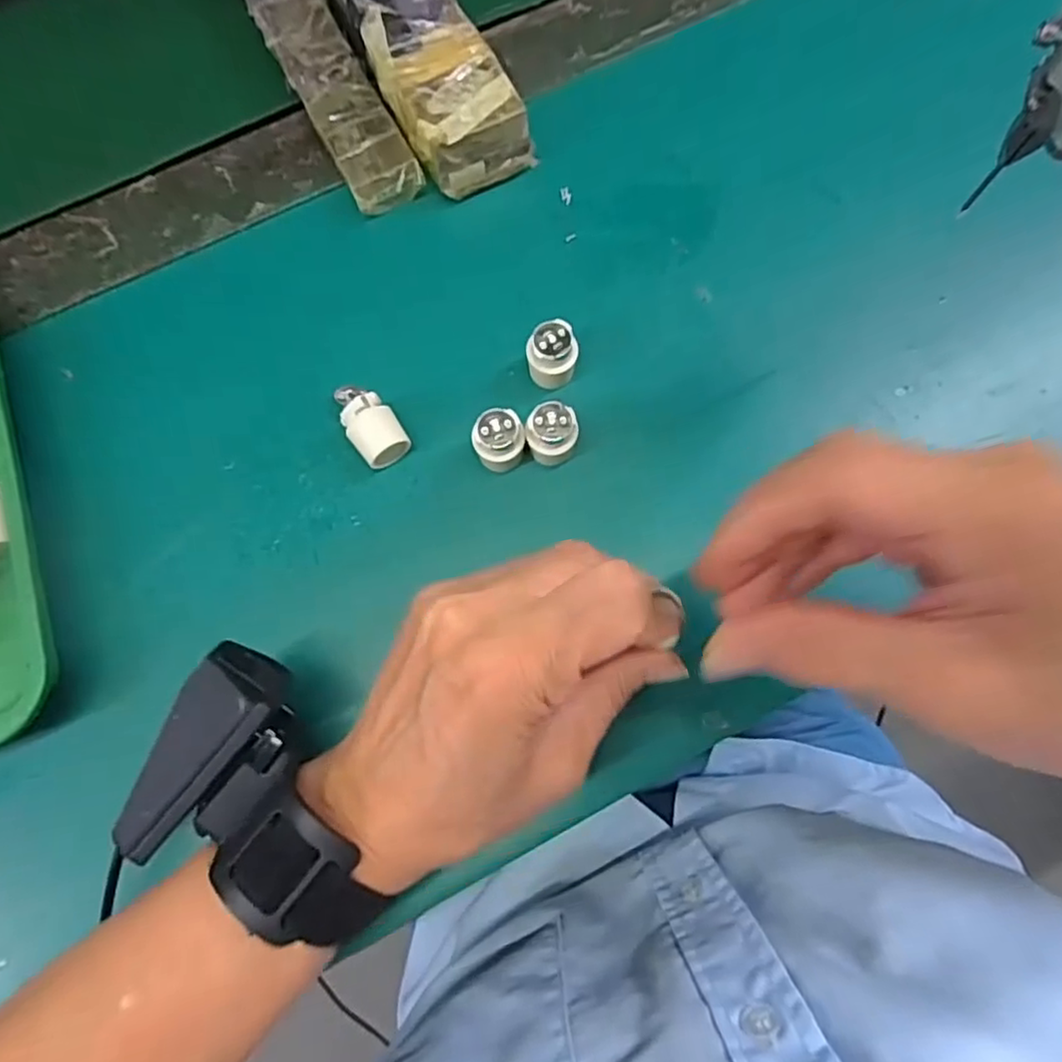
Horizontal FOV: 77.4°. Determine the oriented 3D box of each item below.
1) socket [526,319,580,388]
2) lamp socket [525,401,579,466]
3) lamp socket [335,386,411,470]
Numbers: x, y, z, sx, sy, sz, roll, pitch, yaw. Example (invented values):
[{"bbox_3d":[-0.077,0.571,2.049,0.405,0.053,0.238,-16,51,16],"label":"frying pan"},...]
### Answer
[{"bbox_3d":[0.009,-0.072,0.284,0.021,0.028,0.024,0,77,1],"label":"socket"},{"bbox_3d":[0.008,-0.038,0.277,0.022,0.031,0.019,-36,79,-7],"label":"lamp socket"},{"bbox_3d":[-0.067,-0.044,0.280,0.021,0.018,0.033,-36,79,-7],"label":"lamp socket"}]

